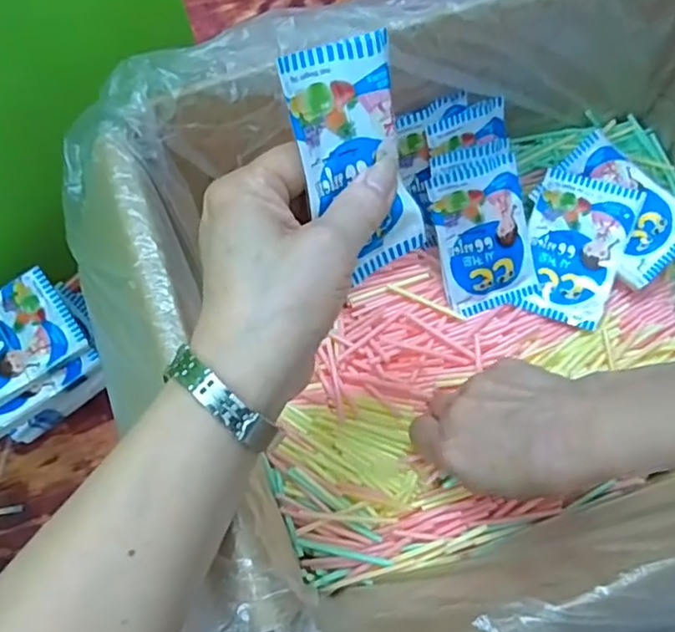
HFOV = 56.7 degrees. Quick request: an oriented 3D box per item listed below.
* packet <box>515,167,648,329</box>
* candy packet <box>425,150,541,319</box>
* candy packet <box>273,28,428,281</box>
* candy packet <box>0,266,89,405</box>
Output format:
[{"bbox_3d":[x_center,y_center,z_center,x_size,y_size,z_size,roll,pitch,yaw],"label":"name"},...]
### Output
[{"bbox_3d":[0.171,-0.050,0.456,0.068,0.008,0.108,19,88,16],"label":"packet"},{"bbox_3d":[0.102,-0.054,0.438,0.067,0.018,0.104,-21,112,-1],"label":"candy packet"},{"bbox_3d":[0.011,-0.066,0.278,0.056,0.106,0.018,-29,33,-10],"label":"candy packet"},{"bbox_3d":[-0.240,0.020,0.442,0.103,0.024,0.069,-35,74,-11],"label":"candy packet"}]

